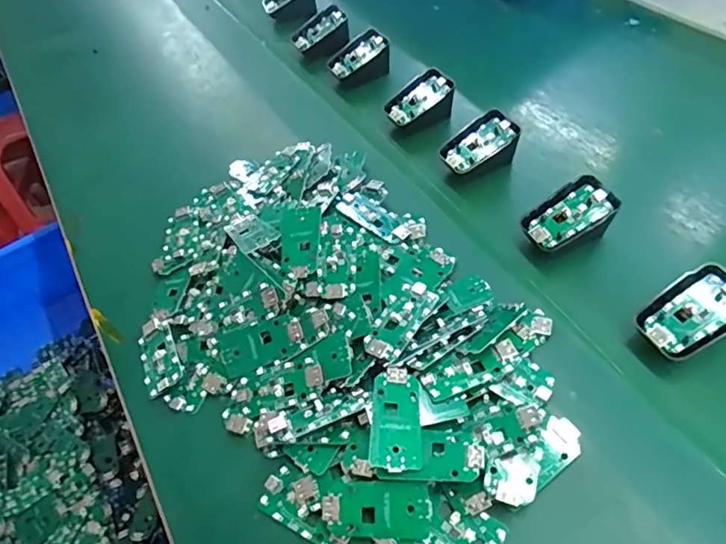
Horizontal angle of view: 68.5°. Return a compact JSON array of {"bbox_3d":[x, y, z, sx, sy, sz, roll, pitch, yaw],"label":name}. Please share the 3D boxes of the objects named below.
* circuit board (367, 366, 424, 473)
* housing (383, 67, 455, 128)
[{"bbox_3d":[0.021,0.090,0.333,0.033,0.004,0.064,6,52,-4],"label":"circuit board"},{"bbox_3d":[0.058,-0.168,0.544,0.067,0.047,0.045,-36,57,-19],"label":"housing"}]

